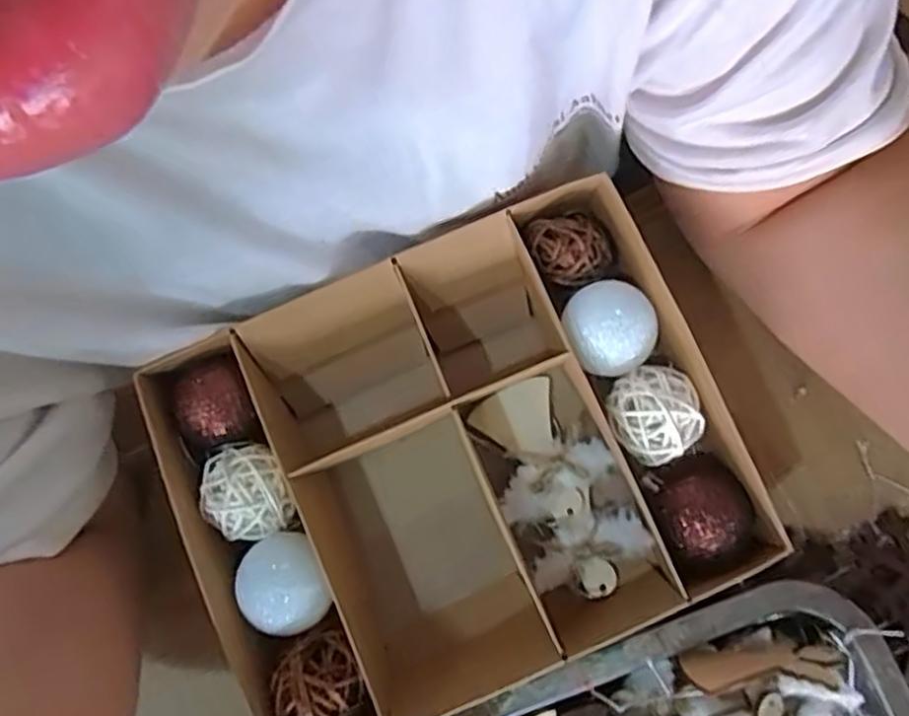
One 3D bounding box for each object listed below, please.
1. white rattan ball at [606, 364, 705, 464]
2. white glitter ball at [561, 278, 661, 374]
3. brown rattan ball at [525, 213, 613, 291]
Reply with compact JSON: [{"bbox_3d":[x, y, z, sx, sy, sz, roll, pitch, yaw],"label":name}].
[{"bbox_3d":[0.079,0.023,0.291,0.034,0.034,0.038,-2,79,1],"label":"white rattan ball"},{"bbox_3d":[0.063,-0.011,0.300,0.037,0.034,0.037,0,79,1],"label":"white glitter ball"},{"bbox_3d":[0.048,-0.044,0.303,0.031,0.031,0.028,-11,79,-1],"label":"brown rattan ball"}]

